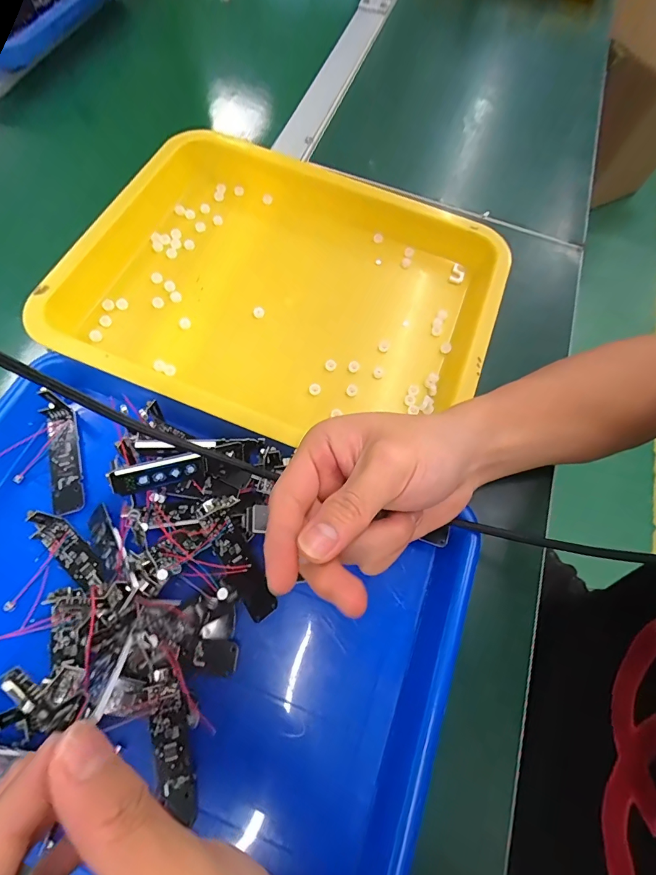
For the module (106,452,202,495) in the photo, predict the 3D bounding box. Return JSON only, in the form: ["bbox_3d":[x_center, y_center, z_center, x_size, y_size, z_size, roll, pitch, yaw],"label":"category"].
[{"bbox_3d":[-0.103,0.022,0.242,0.050,0.019,0.004,-16,27,-24],"label":"module"}]

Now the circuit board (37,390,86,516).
[{"bbox_3d":[-0.180,0.009,0.263,0.019,0.033,0.076,-16,70,-10],"label":"circuit board"}]

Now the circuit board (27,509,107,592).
[{"bbox_3d":[-0.165,0.069,0.254,0.063,0.009,0.018,38,70,11],"label":"circuit board"}]

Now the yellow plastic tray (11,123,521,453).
[{"bbox_3d":[-0.036,-0.124,0.338,0.343,0.043,0.260,21,68,4],"label":"yellow plastic tray"}]

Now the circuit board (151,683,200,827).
[{"bbox_3d":[-0.085,0.174,0.221,0.018,0.005,0.064,-6,75,-27],"label":"circuit board"}]

